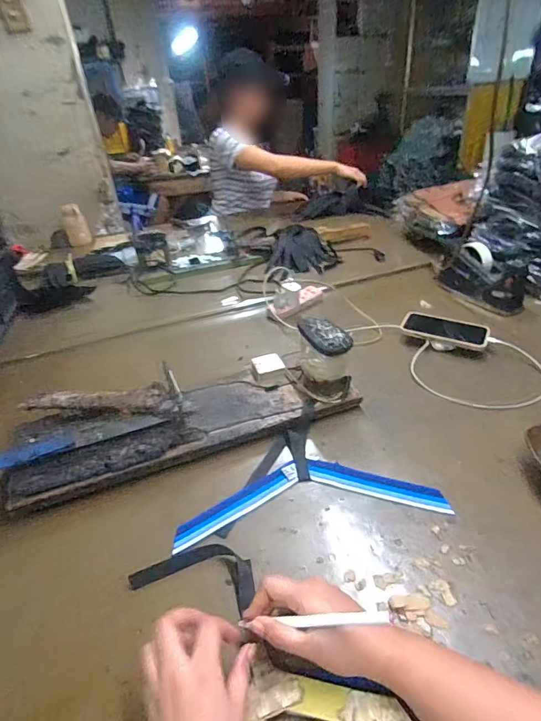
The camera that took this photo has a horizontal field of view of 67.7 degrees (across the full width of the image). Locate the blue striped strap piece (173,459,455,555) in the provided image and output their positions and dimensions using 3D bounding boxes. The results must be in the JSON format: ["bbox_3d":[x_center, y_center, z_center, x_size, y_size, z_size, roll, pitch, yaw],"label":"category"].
[{"bbox_3d":[0.046,0.173,0.520,0.327,0.006,0.105,-8,35,-5],"label":"blue striped strap piece"}]

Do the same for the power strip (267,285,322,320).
[{"bbox_3d":[0.061,-0.142,0.960,0.172,0.026,0.053,-26,40,-28],"label":"power strip"}]

